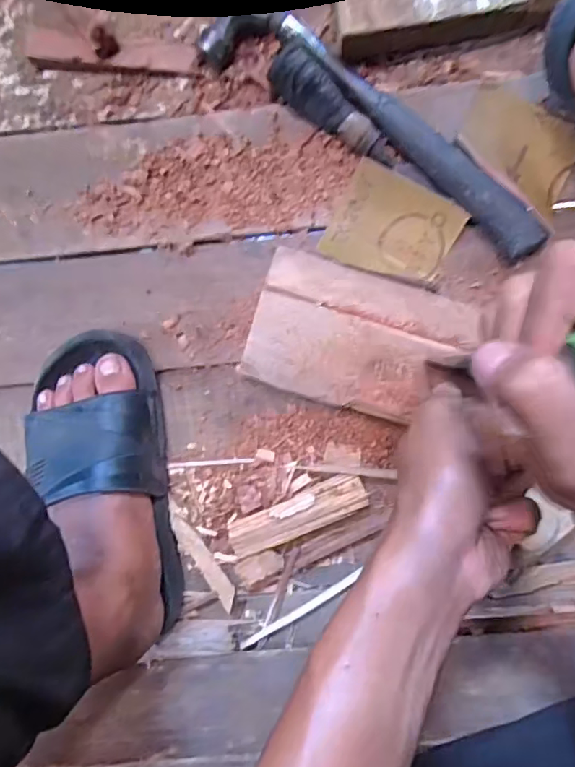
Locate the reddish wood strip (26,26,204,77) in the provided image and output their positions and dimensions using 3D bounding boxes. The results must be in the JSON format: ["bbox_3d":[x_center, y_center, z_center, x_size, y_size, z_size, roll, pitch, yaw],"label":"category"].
[{"bbox_3d":[-0.145,-0.272,0.430,0.140,0.016,0.031,6,97,1],"label":"reddish wood strip"}]

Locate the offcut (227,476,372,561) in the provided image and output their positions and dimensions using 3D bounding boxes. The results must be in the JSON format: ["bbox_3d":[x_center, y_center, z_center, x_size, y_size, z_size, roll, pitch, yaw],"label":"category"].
[{"bbox_3d":[0.009,0.118,0.467,0.127,0.012,0.036,-23,95,4],"label":"offcut"}]

